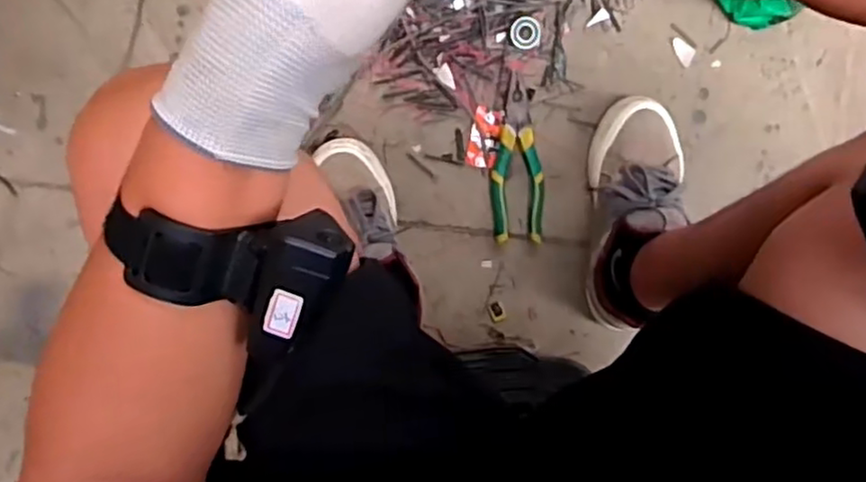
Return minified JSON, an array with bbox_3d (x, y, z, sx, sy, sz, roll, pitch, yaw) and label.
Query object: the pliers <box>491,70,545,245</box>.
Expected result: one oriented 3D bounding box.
[{"bbox_3d":[0.098,-0.096,0.802,0.061,0.021,0.193,-4,99,-3],"label":"pliers"}]

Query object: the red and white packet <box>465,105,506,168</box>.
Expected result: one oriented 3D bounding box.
[{"bbox_3d":[0.062,-0.122,0.804,0.036,0.006,0.070,11,98,-5],"label":"red and white packet"}]

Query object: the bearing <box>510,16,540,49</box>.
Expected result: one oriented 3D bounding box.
[{"bbox_3d":[0.108,-0.243,0.790,0.034,0.006,0.036,4,98,-4],"label":"bearing"}]

